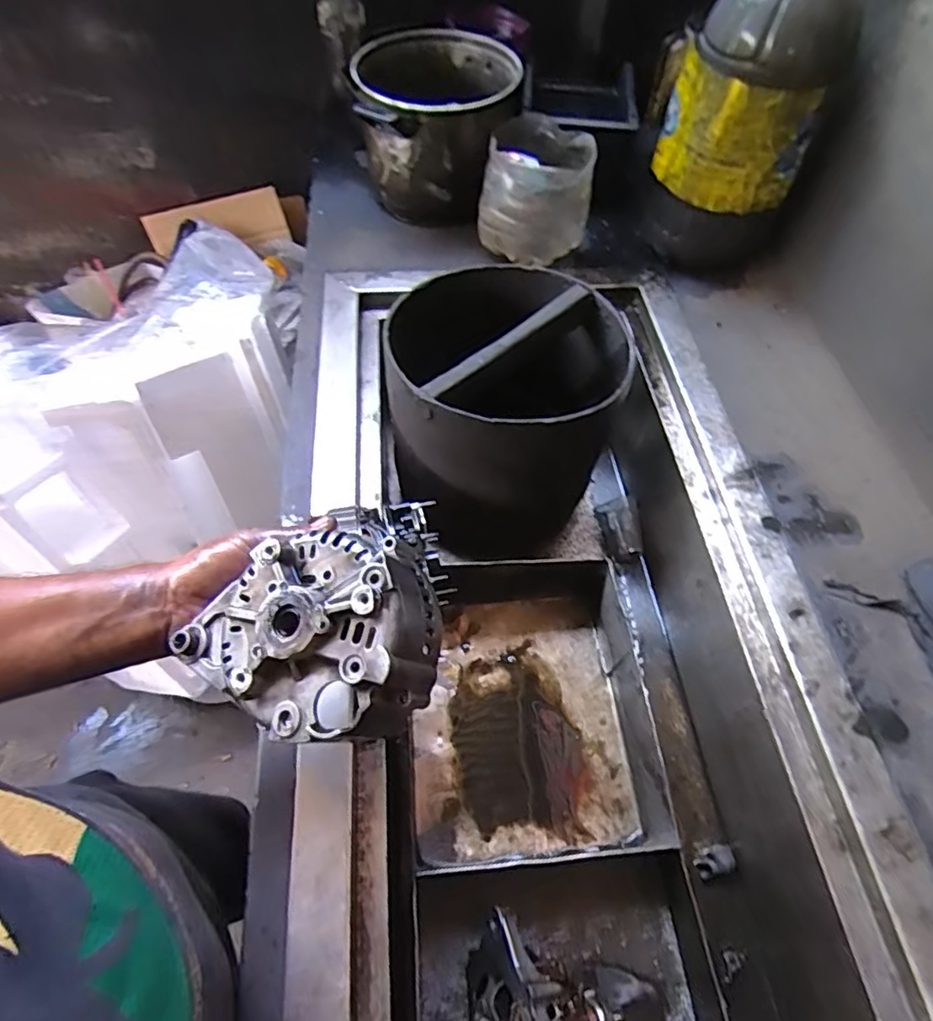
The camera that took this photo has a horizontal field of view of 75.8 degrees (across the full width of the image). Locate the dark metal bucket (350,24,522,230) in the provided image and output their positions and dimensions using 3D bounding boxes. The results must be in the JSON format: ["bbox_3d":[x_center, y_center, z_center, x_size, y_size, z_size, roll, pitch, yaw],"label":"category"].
[{"bbox_3d":[-0.045,-0.618,0.981,0.241,0.186,0.266,2,57,-1],"label":"dark metal bucket"}]

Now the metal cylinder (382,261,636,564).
[{"bbox_3d":[0.059,-0.133,0.840,0.308,0.279,0.278,-17,59,-12],"label":"metal cylinder"}]

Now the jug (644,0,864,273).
[{"bbox_3d":[0.375,-0.559,0.823,0.217,0.397,0.198,13,57,7],"label":"jug"}]

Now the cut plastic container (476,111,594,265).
[{"bbox_3d":[0.106,-0.486,0.921,0.157,0.149,0.170,9,57,4],"label":"cut plastic container"}]

